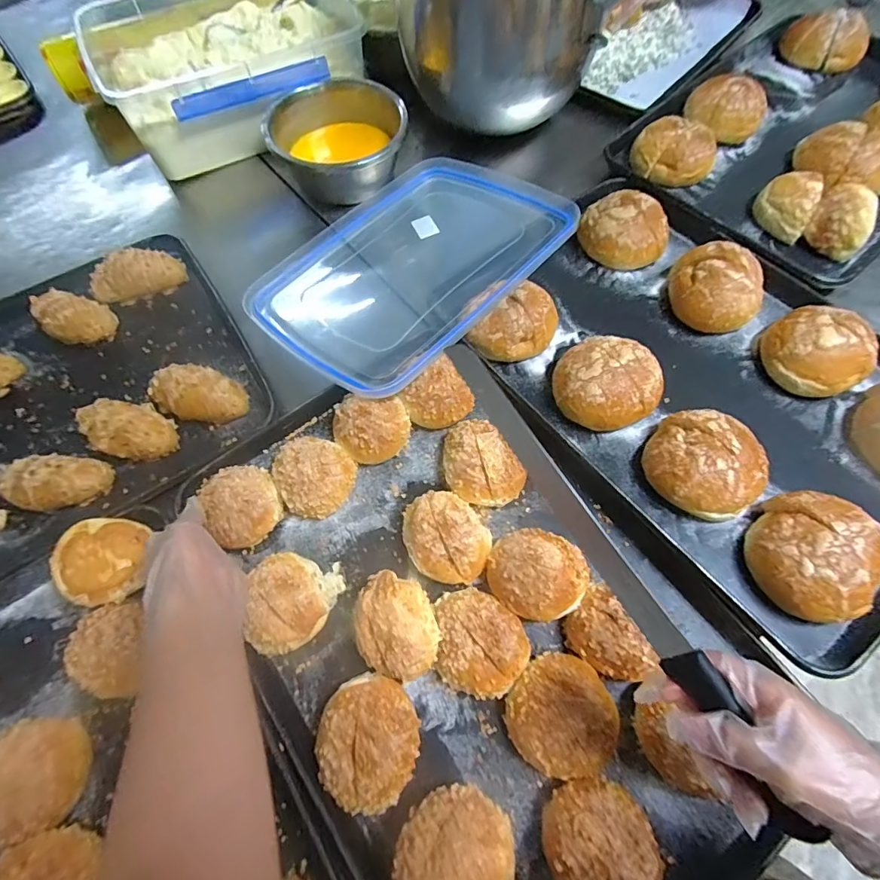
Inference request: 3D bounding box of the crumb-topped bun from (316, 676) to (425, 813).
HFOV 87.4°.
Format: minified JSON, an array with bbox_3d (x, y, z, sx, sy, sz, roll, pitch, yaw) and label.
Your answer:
[{"bbox_3d":[-0.064,0.269,0.413,0.087,0.052,0.099,9,69,11],"label":"crumb-topped bun"}]

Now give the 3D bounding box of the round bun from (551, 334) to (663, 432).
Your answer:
[{"bbox_3d":[0.196,-0.065,0.543,0.120,0.070,0.109,26,73,17],"label":"round bun"}]

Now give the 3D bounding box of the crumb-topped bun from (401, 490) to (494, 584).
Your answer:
[{"bbox_3d":[0.005,0.104,0.490,0.079,0.053,0.100,-40,68,-9],"label":"crumb-topped bun"}]

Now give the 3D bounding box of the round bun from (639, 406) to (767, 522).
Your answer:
[{"bbox_3d":[0.280,0.023,0.484,0.108,0.047,0.102,-3,67,7],"label":"round bun"}]

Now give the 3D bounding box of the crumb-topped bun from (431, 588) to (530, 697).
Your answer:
[{"bbox_3d":[0.034,0.196,0.443,0.102,0.045,0.089,33,75,19],"label":"crumb-topped bun"}]

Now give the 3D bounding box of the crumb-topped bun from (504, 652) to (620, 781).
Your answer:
[{"bbox_3d":[0.110,0.246,0.413,0.091,0.053,0.091,-3,67,7],"label":"crumb-topped bun"}]

